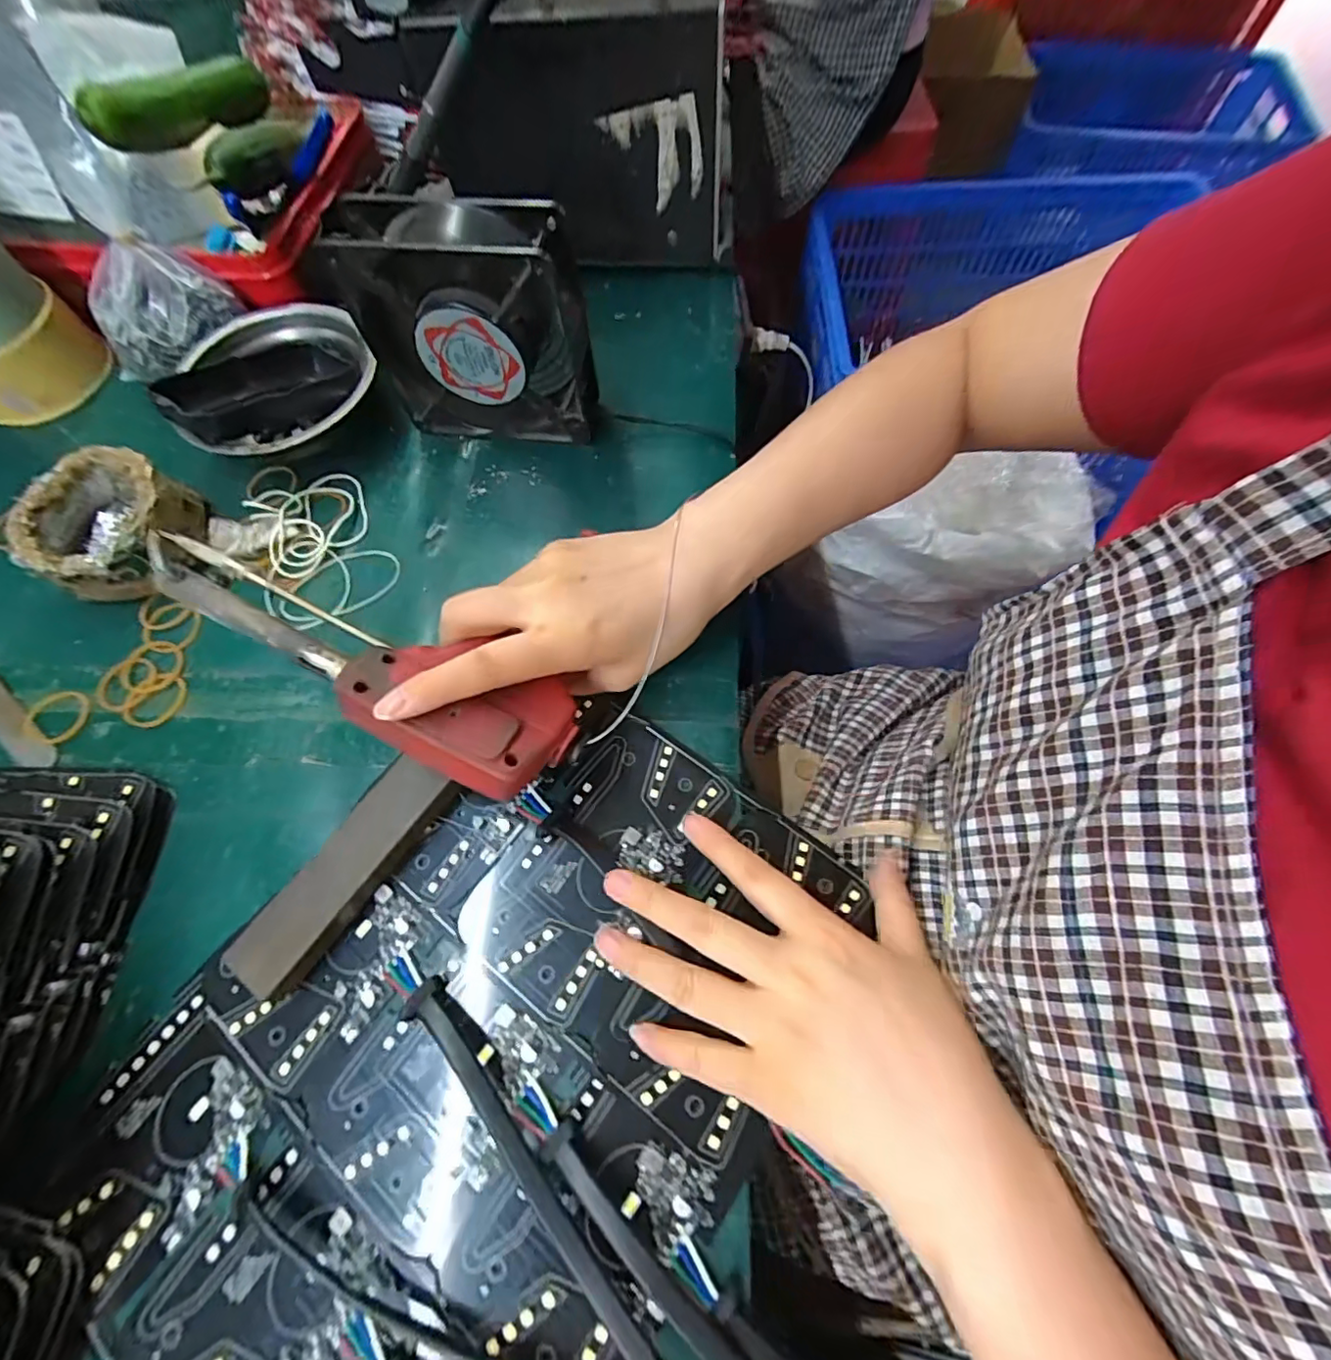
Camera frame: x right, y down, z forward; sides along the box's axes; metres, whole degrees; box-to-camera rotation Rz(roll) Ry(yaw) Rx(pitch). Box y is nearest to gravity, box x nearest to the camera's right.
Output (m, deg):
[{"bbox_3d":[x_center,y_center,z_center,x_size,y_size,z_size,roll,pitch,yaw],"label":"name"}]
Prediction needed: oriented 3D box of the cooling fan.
[{"bbox_3d":[-0.108,-0.201,0.333,0.122,0.124,0.044,5,67,5],"label":"cooling fan"}]

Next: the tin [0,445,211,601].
[{"bbox_3d":[-0.328,-0.089,0.338,0.092,0.044,0.085,18,69,10],"label":"tin"}]

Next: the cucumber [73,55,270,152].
[{"bbox_3d":[-0.313,-0.374,0.370,0.023,0.035,0.127,25,58,13],"label":"cucumber"}]

